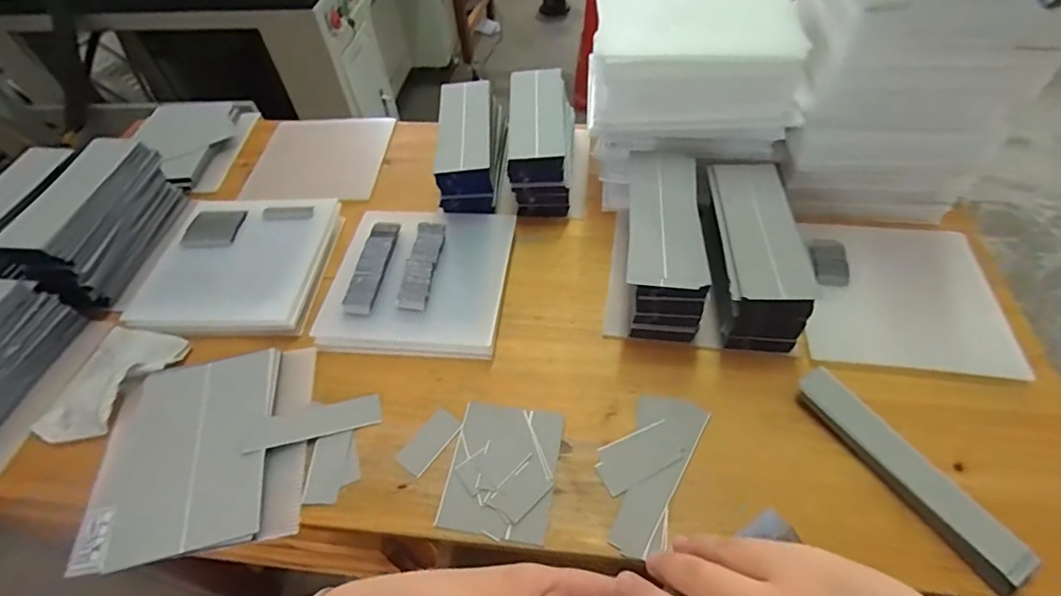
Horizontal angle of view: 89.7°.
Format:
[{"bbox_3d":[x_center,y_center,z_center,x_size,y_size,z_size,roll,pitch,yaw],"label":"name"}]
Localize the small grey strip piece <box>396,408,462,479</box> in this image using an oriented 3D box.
[{"bbox_3d":[-0.077,0.110,0.408,0.027,0.004,0.051,30,61,25],"label":"small grey strip piece"}]

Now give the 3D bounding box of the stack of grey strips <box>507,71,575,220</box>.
[{"bbox_3d":[0.010,-0.166,0.566,0.063,0.075,0.154,-1,52,5],"label":"stack of grey strips"}]

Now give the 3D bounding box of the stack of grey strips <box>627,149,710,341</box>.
[{"bbox_3d":[0.113,-0.049,0.462,0.060,0.073,0.161,3,53,7],"label":"stack of grey strips"}]

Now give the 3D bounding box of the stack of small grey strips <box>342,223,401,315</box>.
[{"bbox_3d":[-0.145,-0.031,0.489,0.028,0.006,0.107,2,53,7],"label":"stack of small grey strips"}]

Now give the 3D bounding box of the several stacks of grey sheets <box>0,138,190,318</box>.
[{"bbox_3d":[-0.462,-0.074,0.532,0.133,0.082,0.181,3,53,7],"label":"several stacks of grey sheets"}]

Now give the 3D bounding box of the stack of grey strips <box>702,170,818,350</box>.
[{"bbox_3d":[0.180,-0.041,0.453,0.071,0.065,0.159,1,52,6],"label":"stack of grey strips"}]

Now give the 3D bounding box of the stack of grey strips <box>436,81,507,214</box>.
[{"bbox_3d":[-0.066,-0.163,0.572,0.066,0.062,0.151,-3,52,3],"label":"stack of grey strips"}]

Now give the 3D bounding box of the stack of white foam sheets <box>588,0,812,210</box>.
[{"bbox_3d":[0.156,-0.201,0.515,0.176,0.146,0.149,3,53,7],"label":"stack of white foam sheets"}]

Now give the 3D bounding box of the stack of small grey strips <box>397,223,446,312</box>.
[{"bbox_3d":[-0.099,-0.031,0.488,0.027,0.006,0.099,3,53,8],"label":"stack of small grey strips"}]

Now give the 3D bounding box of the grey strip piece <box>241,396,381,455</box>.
[{"bbox_3d":[-0.170,0.098,0.418,0.101,0.005,0.027,-12,51,-13],"label":"grey strip piece"}]

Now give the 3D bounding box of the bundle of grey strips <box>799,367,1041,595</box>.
[{"bbox_3d":[0.256,0.116,0.366,0.027,0.017,0.160,-26,54,-14],"label":"bundle of grey strips"}]

